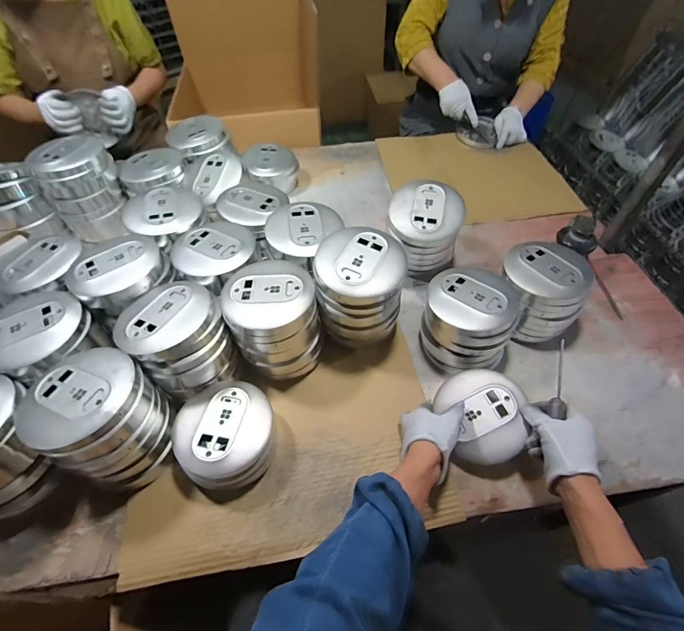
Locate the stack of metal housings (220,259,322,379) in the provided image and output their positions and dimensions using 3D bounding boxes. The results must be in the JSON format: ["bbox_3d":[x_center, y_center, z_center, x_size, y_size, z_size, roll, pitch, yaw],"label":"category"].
[{"bbox_3d":[-0.108,0.011,0.595,0.136,0.152,0.135,-22,56,-14],"label":"stack of metal housings"}]

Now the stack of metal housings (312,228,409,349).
[{"bbox_3d":[0.028,-0.031,0.608,0.135,0.179,0.122,-8,53,-4],"label":"stack of metal housings"}]

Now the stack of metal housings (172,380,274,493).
[{"bbox_3d":[-0.164,0.170,0.532,0.135,0.069,0.141,-38,61,-23],"label":"stack of metal housings"}]

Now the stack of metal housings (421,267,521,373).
[{"bbox_3d":[0.206,0.009,0.608,0.133,0.123,0.139,-20,55,-13],"label":"stack of metal housings"}]

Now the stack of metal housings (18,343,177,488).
[{"bbox_3d":[-0.315,0.138,0.499,0.147,0.156,0.132,32,61,23],"label":"stack of metal housings"}]

